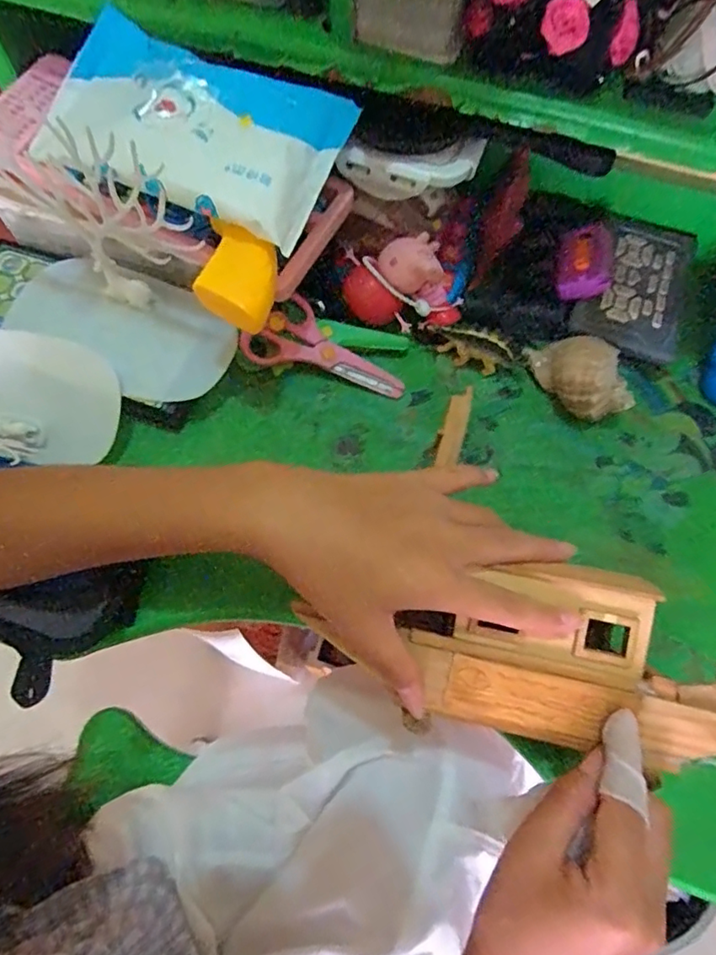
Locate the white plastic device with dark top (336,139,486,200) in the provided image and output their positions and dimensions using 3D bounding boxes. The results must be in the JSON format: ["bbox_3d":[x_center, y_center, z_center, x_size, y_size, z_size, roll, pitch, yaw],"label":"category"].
[{"bbox_3d":[0.039,-0.201,0.361,0.098,0.028,0.032,-13,69,-8],"label":"white plastic device with dark top"}]

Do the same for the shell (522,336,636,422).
[{"bbox_3d":[0.165,-0.077,0.401,0.046,0.038,0.071,-17,69,-9],"label":"shell"}]

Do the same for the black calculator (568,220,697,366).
[{"bbox_3d":[0.227,-0.160,0.442,0.082,0.016,0.138,20,68,6],"label":"black calculator"}]

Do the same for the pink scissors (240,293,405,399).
[{"bbox_3d":[-0.021,-0.094,0.412,0.120,0.018,0.055,22,68,-7],"label":"pink scissors"}]

